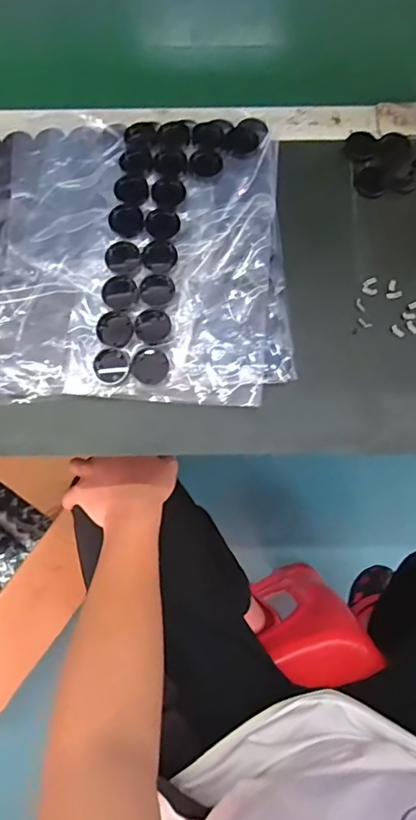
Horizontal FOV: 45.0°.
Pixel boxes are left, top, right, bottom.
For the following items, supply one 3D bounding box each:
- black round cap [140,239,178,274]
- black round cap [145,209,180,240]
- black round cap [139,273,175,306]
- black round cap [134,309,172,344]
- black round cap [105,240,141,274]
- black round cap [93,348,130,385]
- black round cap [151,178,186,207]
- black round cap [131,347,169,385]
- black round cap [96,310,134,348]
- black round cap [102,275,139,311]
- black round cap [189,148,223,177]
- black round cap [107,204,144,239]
[{"bbox_3d":[-0.042,-0.132,0.434,0.029,0.008,0.027,-21,74,-6],"label":"black round cap"},{"bbox_3d":[-0.040,-0.162,0.439,0.027,0.007,0.029,0,73,0],"label":"black round cap"},{"bbox_3d":[-0.043,-0.102,0.429,0.029,0.011,0.026,-29,75,-9],"label":"black round cap"},{"bbox_3d":[-0.046,-0.070,0.415,0.028,0.007,0.029,0,73,0],"label":"black round cap"},{"bbox_3d":[-0.072,-0.131,0.431,0.029,0.008,0.028,0,73,0],"label":"black round cap"},{"bbox_3d":[-0.080,-0.037,0.414,0.028,0.004,0.030,0,73,0],"label":"black round cap"},{"bbox_3d":[-0.035,-0.193,0.445,0.029,0.005,0.028,0,73,0],"label":"black round cap"},{"bbox_3d":[-0.048,-0.037,0.418,0.030,0.009,0.030,0,92,-7],"label":"black round cap"},{"bbox_3d":[-0.078,-0.067,0.422,0.029,0.006,0.033,-20,74,-6],"label":"black round cap"},{"bbox_3d":[-0.074,-0.099,0.426,0.029,0.006,0.031,0,73,0],"label":"black round cap"},{"bbox_3d":[-0.002,-0.224,0.455,0.029,0.009,0.025,1,73,0],"label":"black round cap"},{"bbox_3d":[-0.072,-0.166,0.441,0.029,0.008,0.030,0,73,0],"label":"black round cap"}]

